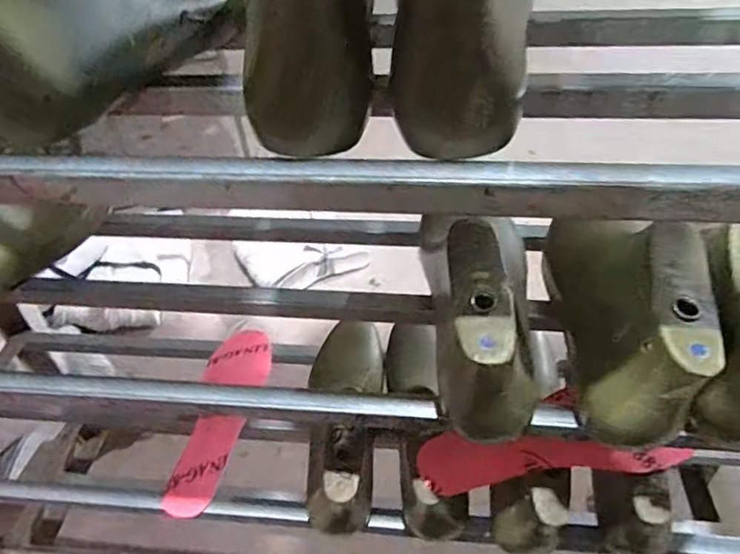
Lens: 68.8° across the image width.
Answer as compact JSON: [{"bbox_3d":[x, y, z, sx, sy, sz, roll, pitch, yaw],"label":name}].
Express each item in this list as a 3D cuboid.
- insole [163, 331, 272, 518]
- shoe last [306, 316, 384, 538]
[{"bbox_3d":[-0.174,0.154,0.644,0.072,0.026,0.253,5,44,10],"label":"insole"},{"bbox_3d":[-0.027,0.137,0.576,0.089,0.103,0.248,0,44,5],"label":"shoe last"}]

